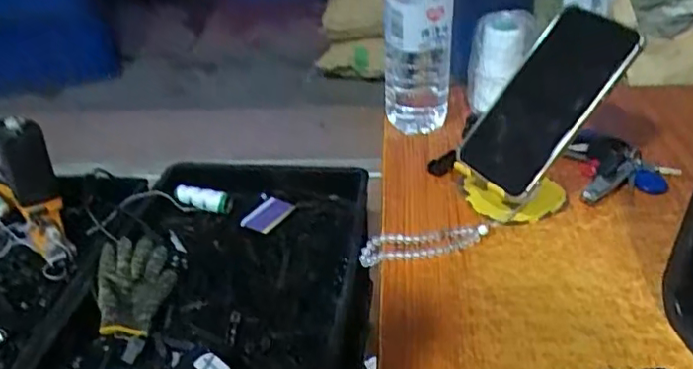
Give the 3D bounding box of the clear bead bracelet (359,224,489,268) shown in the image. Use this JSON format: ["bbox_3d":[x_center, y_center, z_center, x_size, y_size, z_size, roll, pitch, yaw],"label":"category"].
[{"bbox_3d":[0.067,0.051,0.490,0.109,0.010,0.028,-5,35,0],"label":"clear bead bracelet"}]

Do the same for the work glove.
[{"bbox_3d":[-0.335,0.163,0.912,0.109,0.024,0.184,7,40,-26],"label":"work glove"}]

